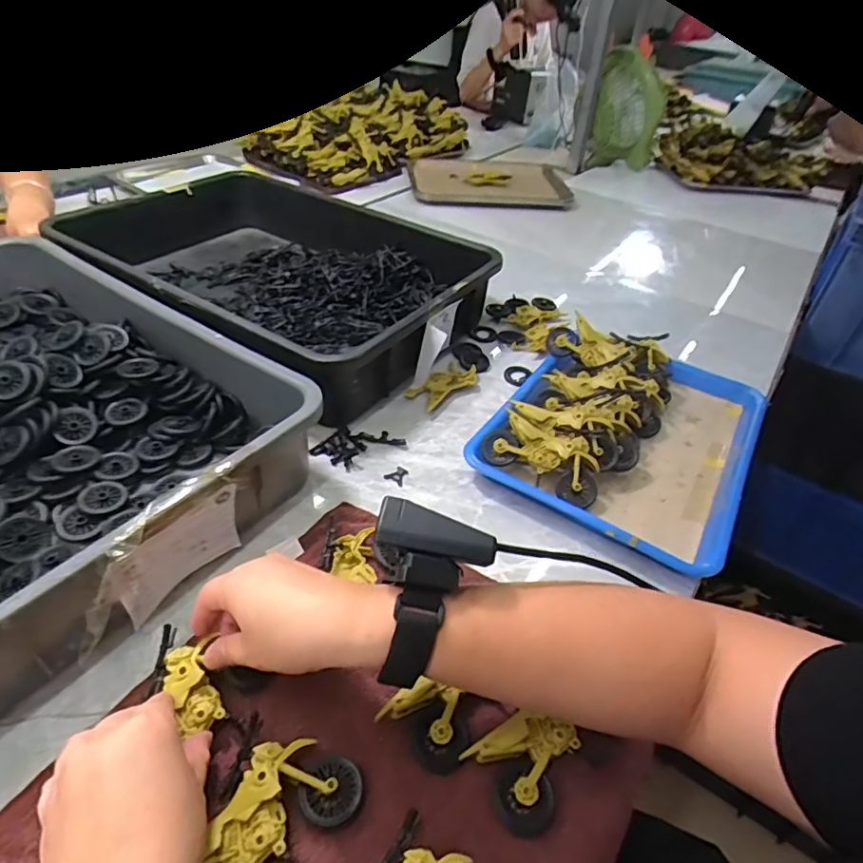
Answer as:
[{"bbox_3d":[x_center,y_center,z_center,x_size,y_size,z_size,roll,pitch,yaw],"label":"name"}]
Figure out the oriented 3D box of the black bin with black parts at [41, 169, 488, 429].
[{"bbox_3d":[-0.200,-0.217,0.754,0.513,0.096,0.401,28,45,24],"label":"black bin with black parts"}]

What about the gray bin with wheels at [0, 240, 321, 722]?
[{"bbox_3d":[-0.392,-0.013,0.495,0.515,0.091,0.354,28,45,24],"label":"gray bin with wheels"}]

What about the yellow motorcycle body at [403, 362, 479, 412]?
[{"bbox_3d":[0.015,-0.057,0.665,0.047,0.014,0.093,35,48,31],"label":"yellow motorcycle body"}]

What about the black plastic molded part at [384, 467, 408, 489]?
[{"bbox_3d":[-0.033,0.042,0.552,0.021,0.004,0.024,25,44,22],"label":"black plastic molded part"}]

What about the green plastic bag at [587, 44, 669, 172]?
[{"bbox_3d":[0.472,-0.761,1.346,0.163,0.248,0.070,14,41,10],"label":"green plastic bag"}]

